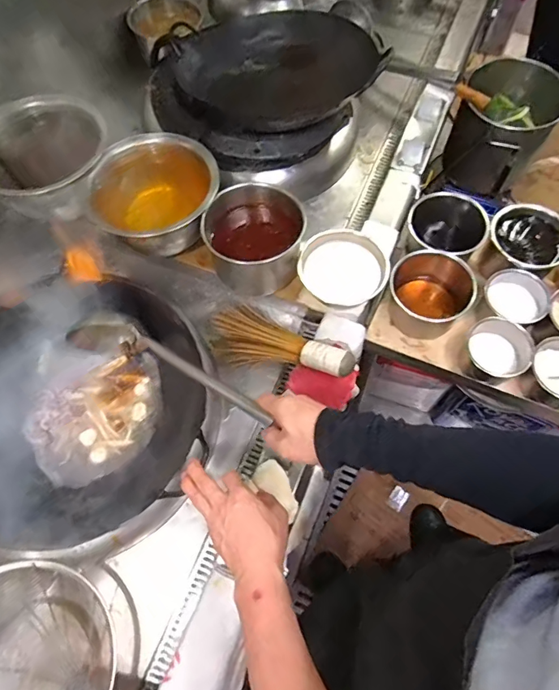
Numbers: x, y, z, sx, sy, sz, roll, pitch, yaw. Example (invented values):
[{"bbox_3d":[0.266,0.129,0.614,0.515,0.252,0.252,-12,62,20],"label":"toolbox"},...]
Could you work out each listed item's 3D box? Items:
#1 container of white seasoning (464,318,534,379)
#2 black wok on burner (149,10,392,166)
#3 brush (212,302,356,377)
[{"bbox_3d":[0.402,0.015,0.832,0.111,0.089,0.105,35,72,16],"label":"container of white seasoning"},{"bbox_3d":[-0.048,-0.600,1.023,0.492,0.155,0.376,-10,66,-3],"label":"black wok on burner"},{"bbox_3d":[0.004,0.004,0.844,0.290,0.059,0.105,16,66,27],"label":"brush"}]

